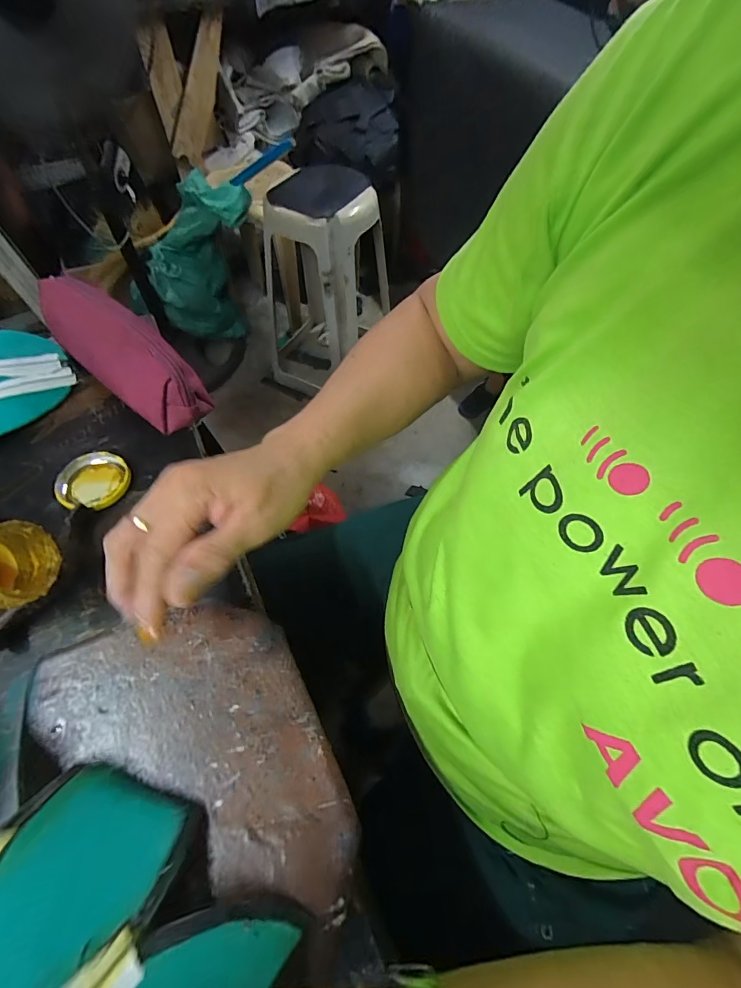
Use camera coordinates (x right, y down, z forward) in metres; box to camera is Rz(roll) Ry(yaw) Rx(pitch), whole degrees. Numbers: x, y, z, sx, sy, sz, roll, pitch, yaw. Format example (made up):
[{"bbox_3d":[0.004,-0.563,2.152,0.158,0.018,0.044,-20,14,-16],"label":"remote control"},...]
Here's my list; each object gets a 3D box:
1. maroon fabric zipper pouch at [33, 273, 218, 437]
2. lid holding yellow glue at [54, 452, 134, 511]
[{"bbox_3d":[-0.247,-0.145,0.421,0.206,0.062,0.068,36,66,19],"label":"maroon fabric zipper pouch"},{"bbox_3d":[-0.249,-0.012,0.378,0.057,0.013,0.059,-15,61,-9],"label":"lid holding yellow glue"}]

